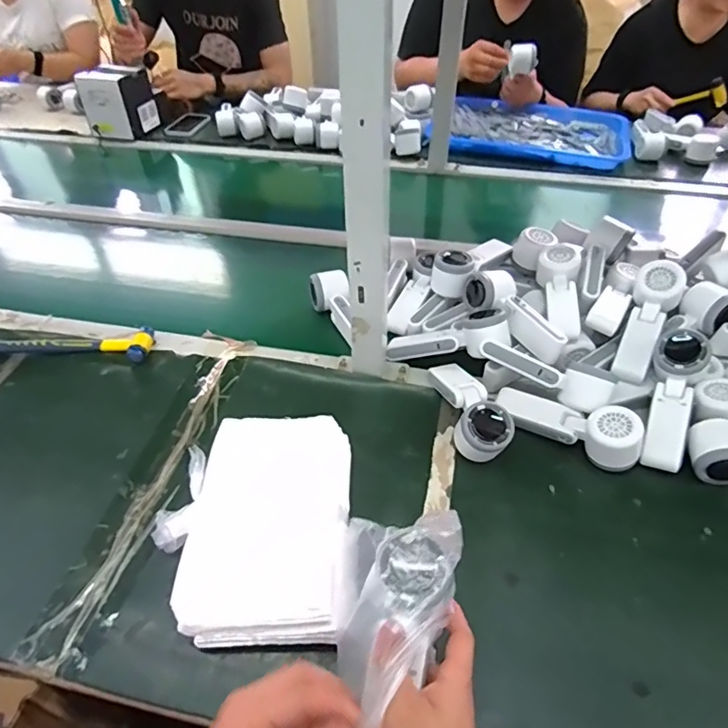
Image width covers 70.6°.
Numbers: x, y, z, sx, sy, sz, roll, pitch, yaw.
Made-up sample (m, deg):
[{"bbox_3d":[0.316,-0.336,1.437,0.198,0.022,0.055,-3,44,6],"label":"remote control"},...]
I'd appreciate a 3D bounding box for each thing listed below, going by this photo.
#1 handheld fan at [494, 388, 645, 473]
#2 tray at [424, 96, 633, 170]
[{"bbox_3d":[0.236,0.070,0.603,0.165,0.057,0.062,21,49,21],"label":"handheld fan"},{"bbox_3d":[0.407,-0.582,1.290,0.483,0.051,0.347,8,45,9],"label":"tray"}]

